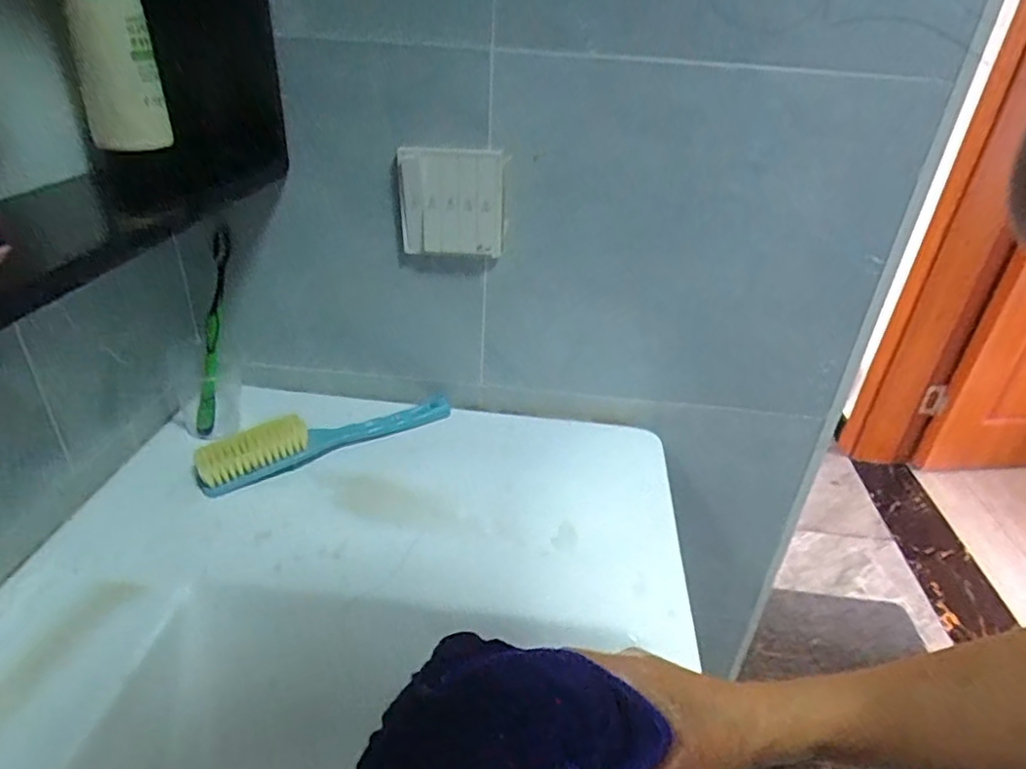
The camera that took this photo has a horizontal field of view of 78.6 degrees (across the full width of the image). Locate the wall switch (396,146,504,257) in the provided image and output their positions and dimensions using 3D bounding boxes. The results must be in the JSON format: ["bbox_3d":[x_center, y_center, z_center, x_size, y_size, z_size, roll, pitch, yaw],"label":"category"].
[{"bbox_3d":[-0.051,-0.150,0.518,0.084,0.085,0.014,4,31,0],"label":"wall switch"}]

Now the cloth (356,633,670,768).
[{"bbox_3d":[-0.018,0.183,0.313,0.168,0.062,0.089,-3,32,-9],"label":"cloth"}]

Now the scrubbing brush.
[{"bbox_3d":[-0.162,0.043,0.563,0.225,0.049,0.029,-16,36,-29],"label":"scrubbing brush"}]

